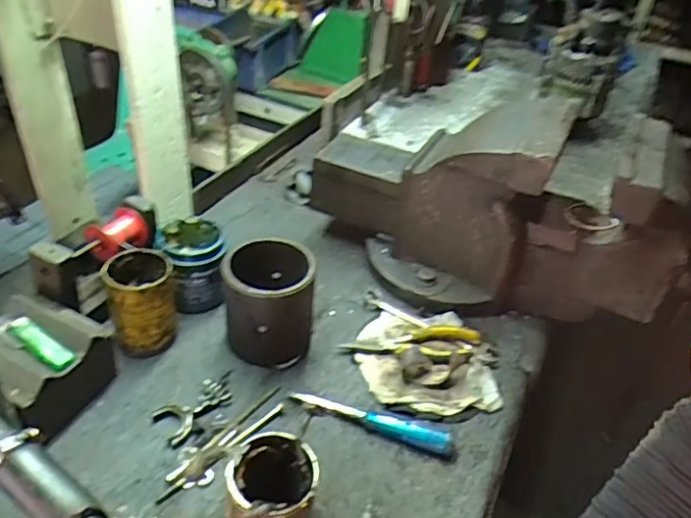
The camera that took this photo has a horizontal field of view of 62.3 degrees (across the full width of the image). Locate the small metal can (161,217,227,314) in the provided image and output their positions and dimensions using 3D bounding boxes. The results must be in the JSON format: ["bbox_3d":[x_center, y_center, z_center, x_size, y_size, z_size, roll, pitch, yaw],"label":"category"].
[{"bbox_3d":[-0.208,0.012,0.789,0.083,0.108,0.089,4,38,-3],"label":"small metal can"}]

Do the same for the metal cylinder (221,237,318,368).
[{"bbox_3d":[-0.097,0.058,0.724,0.104,0.128,0.113,4,38,-3],"label":"metal cylinder"}]

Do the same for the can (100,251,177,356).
[{"bbox_3d":[-0.252,0.055,0.710,0.072,0.117,0.079,4,38,-3],"label":"can"}]

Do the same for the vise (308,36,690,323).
[{"bbox_3d":[0.195,-0.072,0.807,0.490,0.268,0.198,20,40,18],"label":"vise"}]

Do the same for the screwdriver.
[{"bbox_3d":[0.029,0.184,0.664,0.188,0.026,0.025,15,38,11],"label":"screwdriver"}]

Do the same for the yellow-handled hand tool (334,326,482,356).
[{"bbox_3d":[0.086,0.111,0.747,0.179,0.024,0.056,0,38,-7],"label":"yellow-handled hand tool"}]

